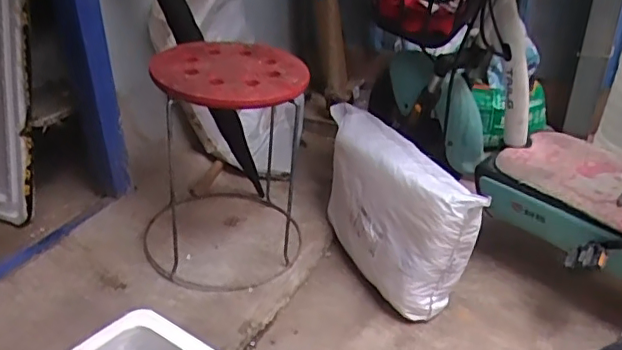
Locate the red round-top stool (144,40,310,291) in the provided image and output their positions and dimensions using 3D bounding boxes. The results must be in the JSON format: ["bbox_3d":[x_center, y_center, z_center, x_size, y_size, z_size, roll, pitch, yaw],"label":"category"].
[{"bbox_3d":[-0.204,-0.047,1.287,0.359,0.457,0.406,-4,31,-13],"label":"red round-top stool"}]

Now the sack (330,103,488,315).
[{"bbox_3d":[0.165,0.069,1.309,0.159,0.292,0.538,-12,32,-21],"label":"sack"}]

